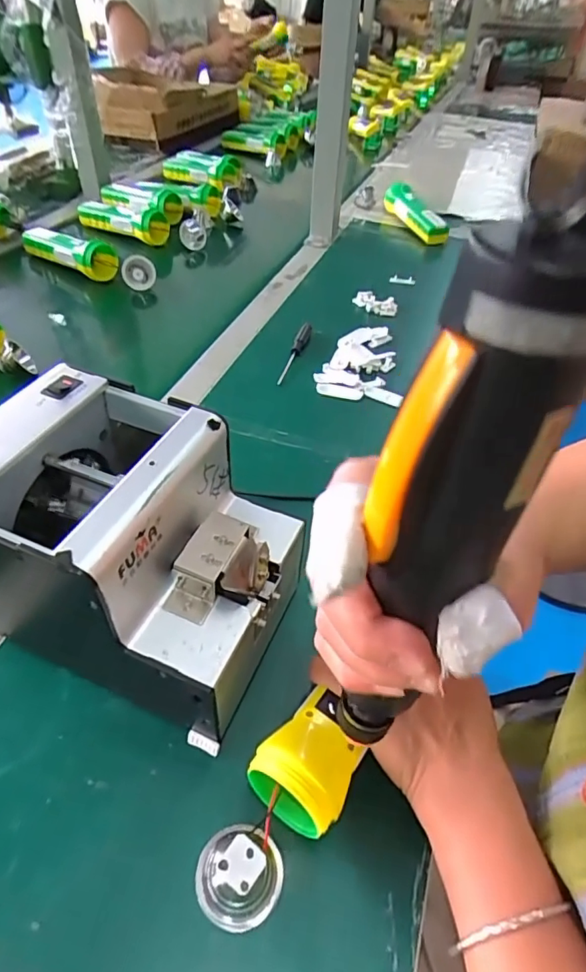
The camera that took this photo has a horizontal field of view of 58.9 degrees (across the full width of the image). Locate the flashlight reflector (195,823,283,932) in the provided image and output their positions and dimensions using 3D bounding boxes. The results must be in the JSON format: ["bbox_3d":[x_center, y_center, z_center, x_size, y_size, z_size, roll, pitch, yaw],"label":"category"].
[{"bbox_3d":[-0.028,0.195,0.261,0.041,0.027,0.043,3,47,-3],"label":"flashlight reflector"}]

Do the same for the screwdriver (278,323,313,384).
[{"bbox_3d":[0.003,-0.154,0.591,0.015,0.017,0.104,14,48,7],"label":"screwdriver"}]

